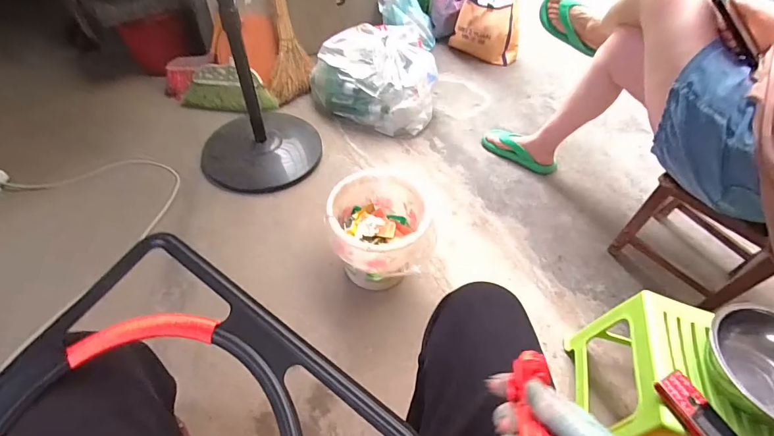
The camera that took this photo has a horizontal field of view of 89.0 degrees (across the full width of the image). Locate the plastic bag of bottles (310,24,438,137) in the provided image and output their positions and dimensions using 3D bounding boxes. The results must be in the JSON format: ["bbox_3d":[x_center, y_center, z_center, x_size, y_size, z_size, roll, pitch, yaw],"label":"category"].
[{"bbox_3d":[-0.054,-0.536,1.515,0.479,0.255,0.379,6,50,3],"label":"plastic bag of bottles"}]

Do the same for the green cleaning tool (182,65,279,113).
[{"bbox_3d":[-0.607,-0.477,1.503,0.383,0.160,0.105,4,50,1],"label":"green cleaning tool"}]

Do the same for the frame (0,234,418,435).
[{"bbox_3d":[-0.195,0.209,0.287,0.337,0.030,0.341,32,69,23],"label":"frame"}]

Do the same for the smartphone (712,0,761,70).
[{"bbox_3d":[0.686,-0.380,0.777,0.082,0.017,0.171,-40,98,-30],"label":"smartphone"}]

